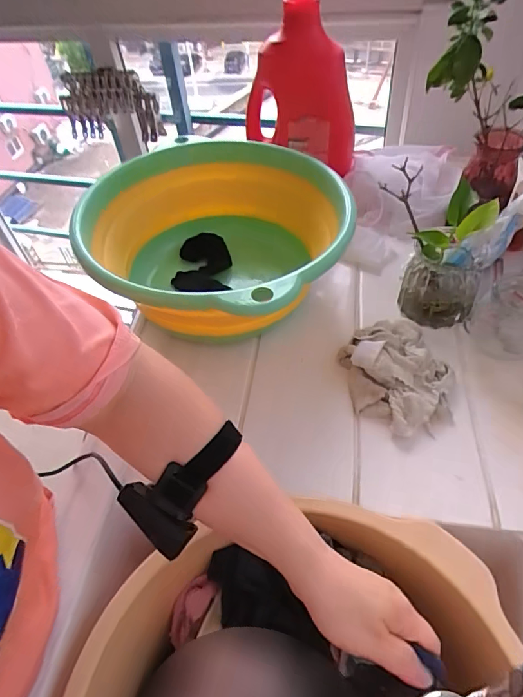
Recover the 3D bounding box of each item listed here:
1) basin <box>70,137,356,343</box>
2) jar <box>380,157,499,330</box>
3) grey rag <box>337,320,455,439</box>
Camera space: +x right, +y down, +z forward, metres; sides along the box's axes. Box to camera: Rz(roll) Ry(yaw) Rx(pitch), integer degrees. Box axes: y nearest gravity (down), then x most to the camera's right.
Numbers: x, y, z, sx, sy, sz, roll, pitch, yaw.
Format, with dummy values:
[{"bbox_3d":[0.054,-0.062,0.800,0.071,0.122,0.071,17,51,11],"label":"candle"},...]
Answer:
[{"bbox_3d":[-0.048,-0.142,0.620,0.304,0.152,0.349,9,51,14],"label":"basin"},{"bbox_3d":[0.223,-0.116,0.565,0.119,0.160,0.094,9,51,14],"label":"jar"},{"bbox_3d":[0.165,0.024,0.529,0.123,0.041,0.161,-10,49,-2],"label":"grey rag"}]

